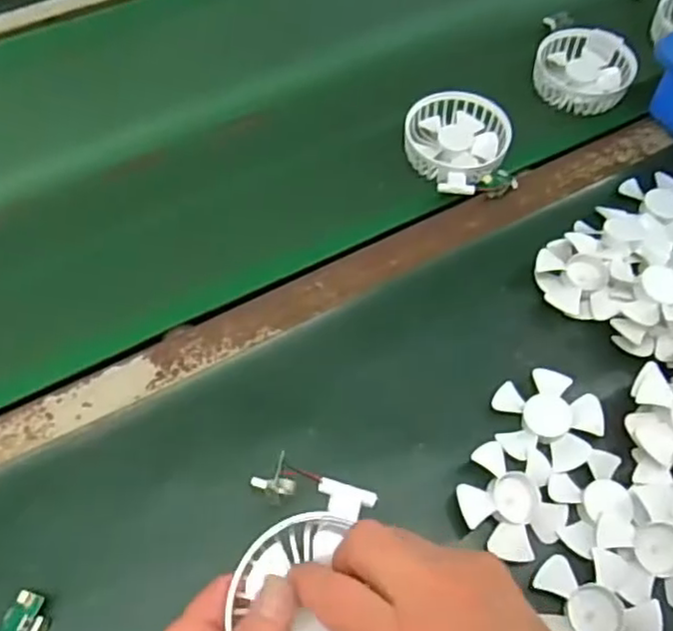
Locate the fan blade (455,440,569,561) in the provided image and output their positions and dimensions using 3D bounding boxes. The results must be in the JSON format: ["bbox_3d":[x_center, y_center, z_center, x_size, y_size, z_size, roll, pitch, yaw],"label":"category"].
[{"bbox_3d":[0.112,0.114,0.409,0.066,0.013,0.066,0,59,0],"label":"fan blade"}]

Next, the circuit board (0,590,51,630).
[{"bbox_3d":[-0.181,0.178,0.377,0.023,0.018,0.031,11,59,6],"label":"circuit board"}]

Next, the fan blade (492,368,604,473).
[{"bbox_3d":[0.142,0.070,0.440,0.067,0.011,0.068,0,59,0],"label":"fan blade"}]

